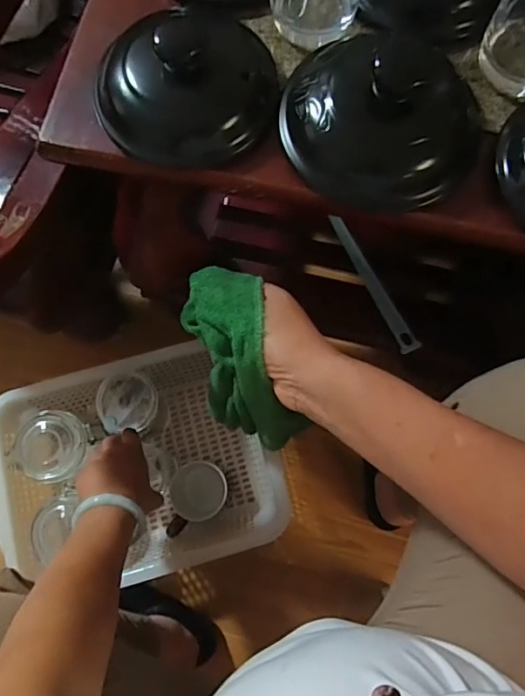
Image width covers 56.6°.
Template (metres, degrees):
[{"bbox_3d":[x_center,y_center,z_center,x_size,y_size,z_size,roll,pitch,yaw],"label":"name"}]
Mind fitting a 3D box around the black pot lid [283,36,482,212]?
[{"bbox_3d":[0.083,-0.161,0.333,0.143,0.036,0.117,24,78,5],"label":"black pot lid"}]

